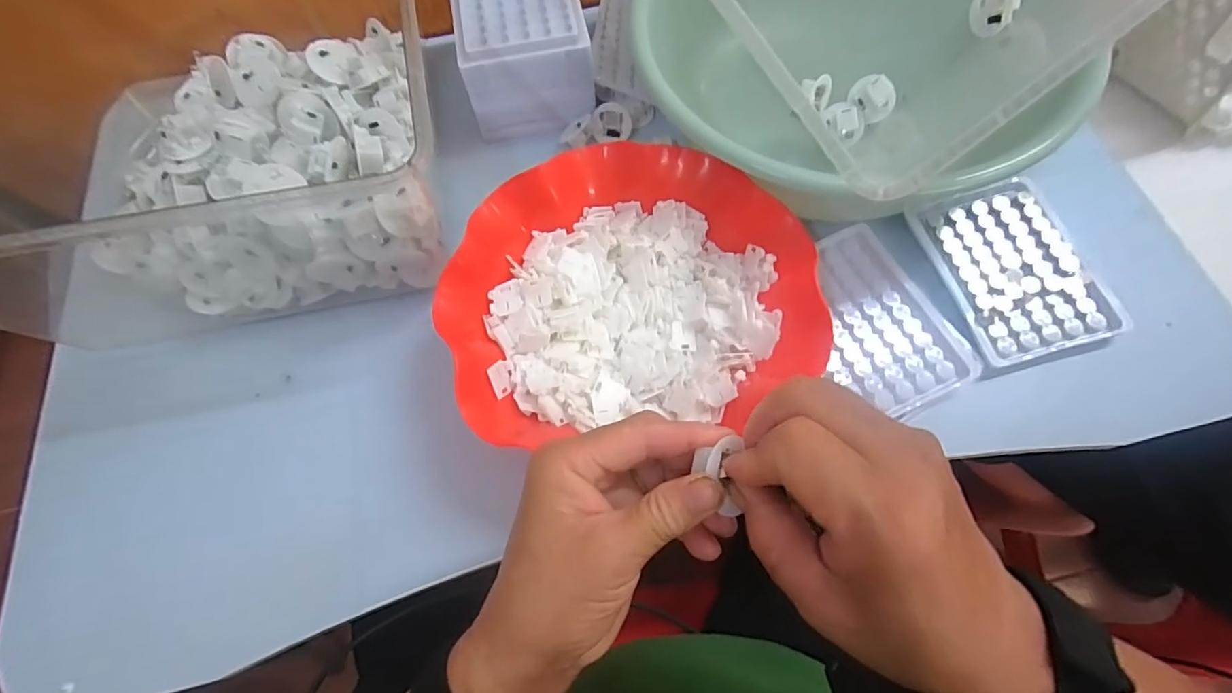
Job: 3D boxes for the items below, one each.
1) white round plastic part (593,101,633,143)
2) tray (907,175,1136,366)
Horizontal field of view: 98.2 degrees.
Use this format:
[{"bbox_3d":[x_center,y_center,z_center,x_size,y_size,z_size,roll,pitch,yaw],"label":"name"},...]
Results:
[{"bbox_3d":[-0.003,-0.182,0.433,0.031,0.005,0.030,1,117,1],"label":"white round plastic part"},{"bbox_3d":[0.270,-0.056,0.364,0.090,0.013,0.127,-16,69,-4],"label":"tray"}]

